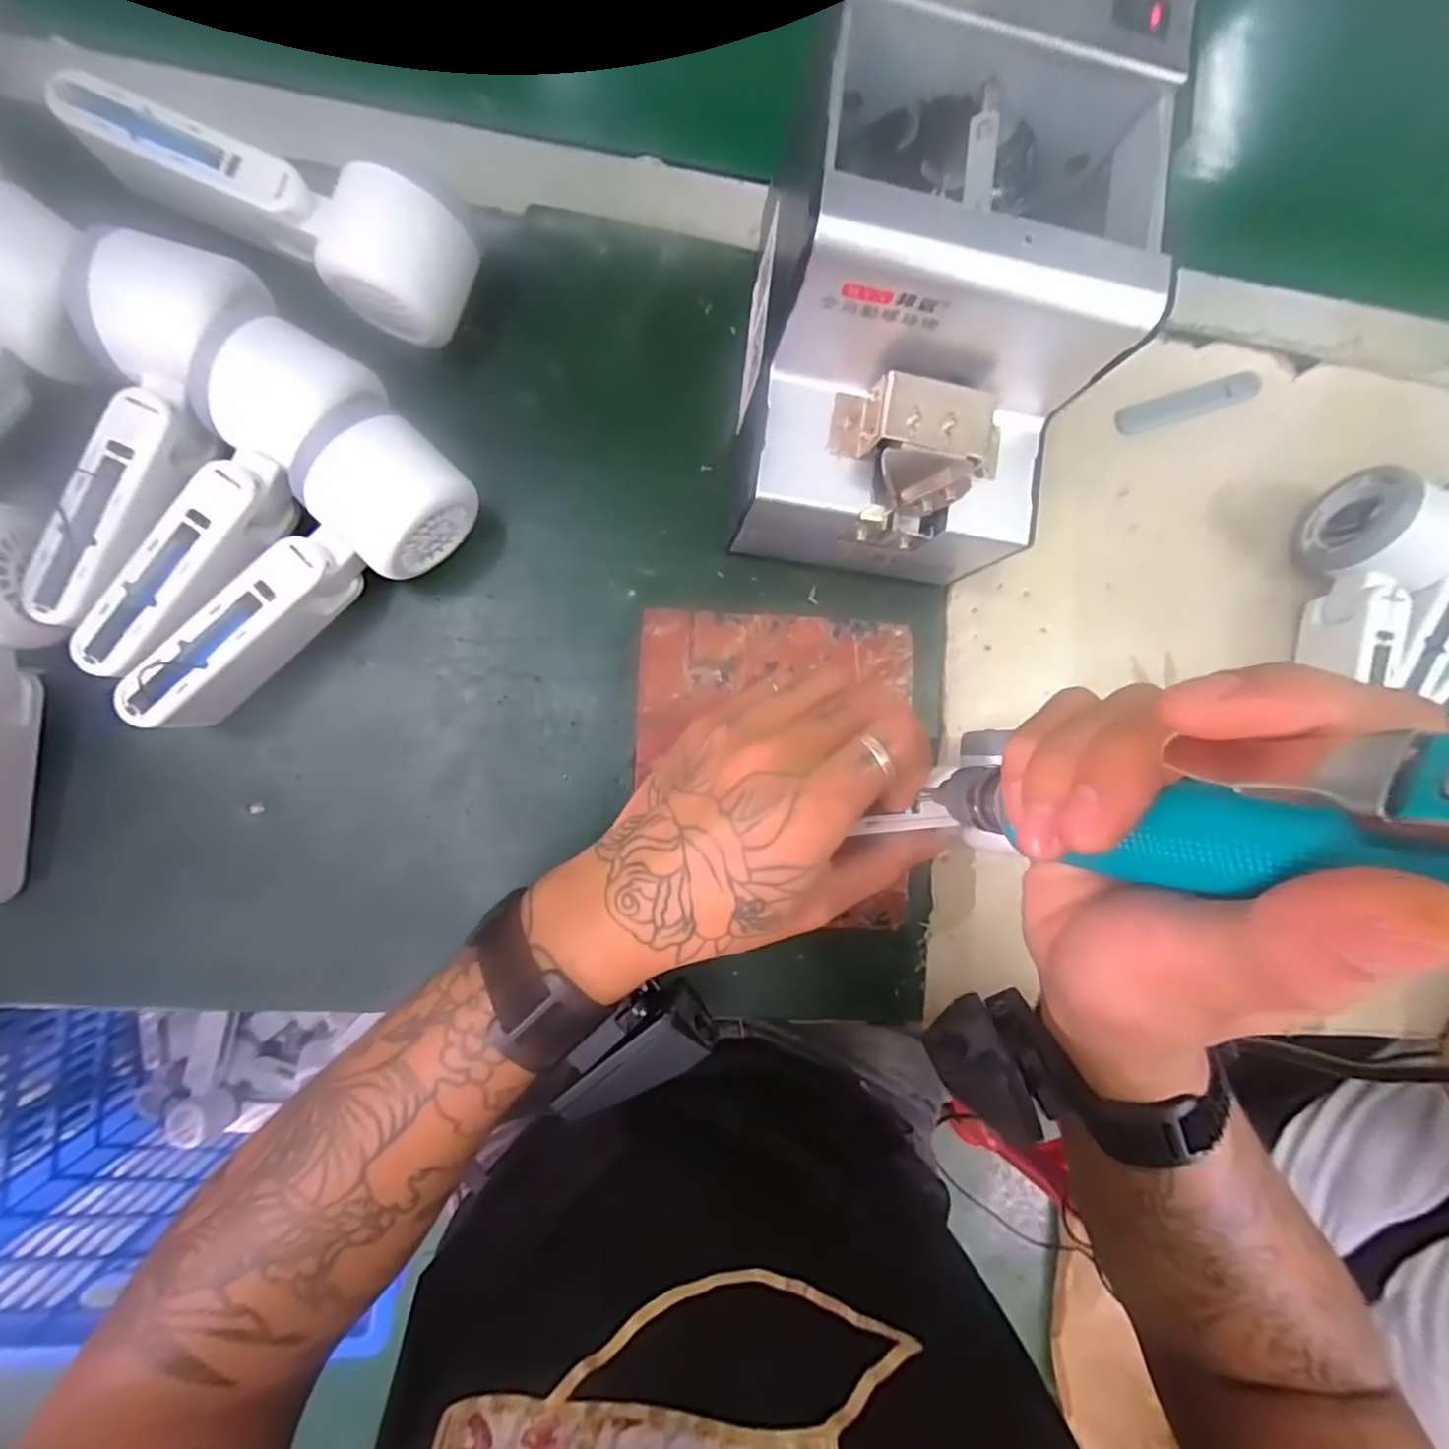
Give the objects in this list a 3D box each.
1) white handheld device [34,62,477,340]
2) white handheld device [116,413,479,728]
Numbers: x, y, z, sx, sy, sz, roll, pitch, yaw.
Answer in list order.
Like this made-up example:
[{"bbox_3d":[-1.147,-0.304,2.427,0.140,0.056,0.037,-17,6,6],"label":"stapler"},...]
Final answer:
[{"bbox_3d":[-0.195,-0.235,0.287,0.164,0.054,0.060,28,84,-6],"label":"white handheld device"},{"bbox_3d":[-0.184,-0.061,0.282,0.056,0.054,0.166,41,83,-5],"label":"white handheld device"}]

